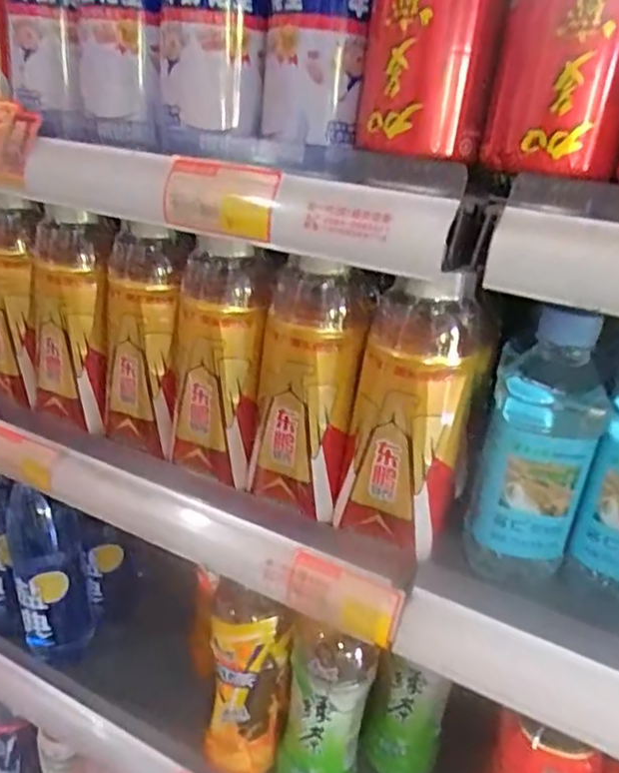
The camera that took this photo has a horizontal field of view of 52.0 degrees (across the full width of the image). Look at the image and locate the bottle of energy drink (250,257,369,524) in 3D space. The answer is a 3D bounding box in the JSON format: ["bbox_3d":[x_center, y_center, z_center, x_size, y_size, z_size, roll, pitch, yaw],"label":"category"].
[{"bbox_3d":[-0.002,0.002,0.404,0.055,0.159,0.057,2,23,-10],"label":"bottle of energy drink"}]

